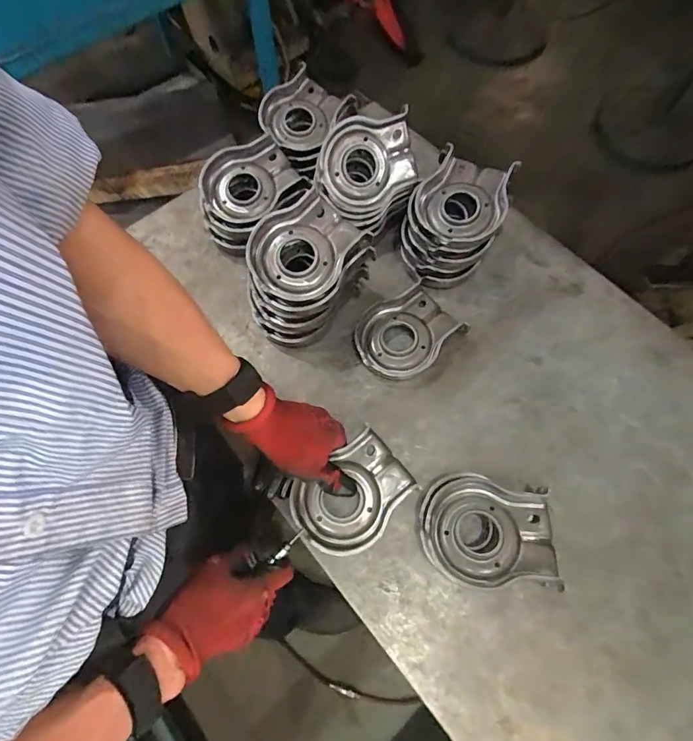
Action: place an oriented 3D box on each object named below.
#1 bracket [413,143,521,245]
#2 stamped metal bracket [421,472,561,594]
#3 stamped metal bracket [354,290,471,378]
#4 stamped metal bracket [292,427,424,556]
[{"bbox_3d":[0.143,-0.206,0.531,0.105,0.033,0.126,28,71,11],"label":"bracket"},{"bbox_3d":[0.139,0.161,0.437,0.125,0.048,0.101,4,67,3],"label":"stamped metal bracket"},{"bbox_3d":[0.069,-0.046,0.535,0.121,0.027,0.101,-37,71,-13],"label":"stamped metal bracket"},{"bbox_3d":[0.006,0.132,0.454,0.124,0.020,0.091,-34,71,-12],"label":"stamped metal bracket"}]

